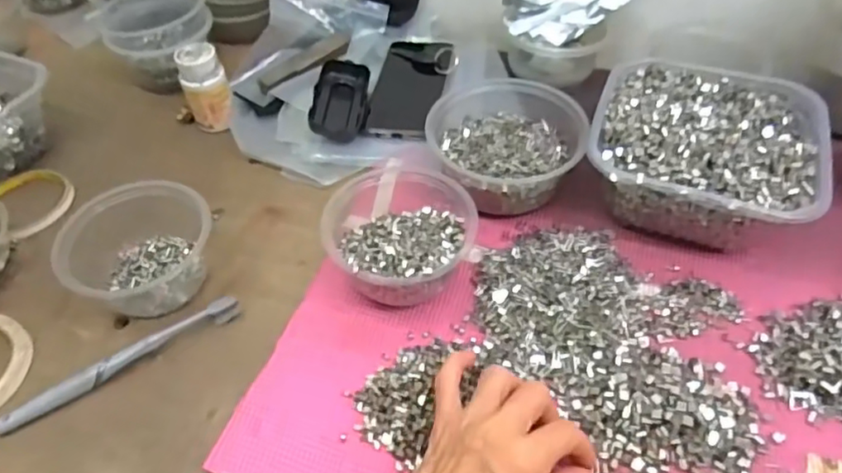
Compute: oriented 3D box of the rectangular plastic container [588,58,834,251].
[{"bbox_3d":[0.238,-0.073,0.517,0.173,0.074,0.162,18,54,17],"label":"rectangular plastic container"}]

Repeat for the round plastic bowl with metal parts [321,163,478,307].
[{"bbox_3d":[-0.016,0.003,0.475,0.110,0.061,0.115,-2,51,2],"label":"round plastic bowl with metal parts"}]

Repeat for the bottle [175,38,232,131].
[{"bbox_3d":[-0.218,-0.154,0.611,0.039,0.074,0.041,12,52,13],"label":"bottle"}]

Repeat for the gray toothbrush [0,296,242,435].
[{"bbox_3d":[-0.228,0.093,0.462,0.181,0.011,0.019,-29,55,-19],"label":"gray toothbrush"}]

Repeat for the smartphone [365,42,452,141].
[{"bbox_3d":[-0.010,-0.167,0.645,0.073,0.015,0.163,6,51,8],"label":"smartphone"}]

